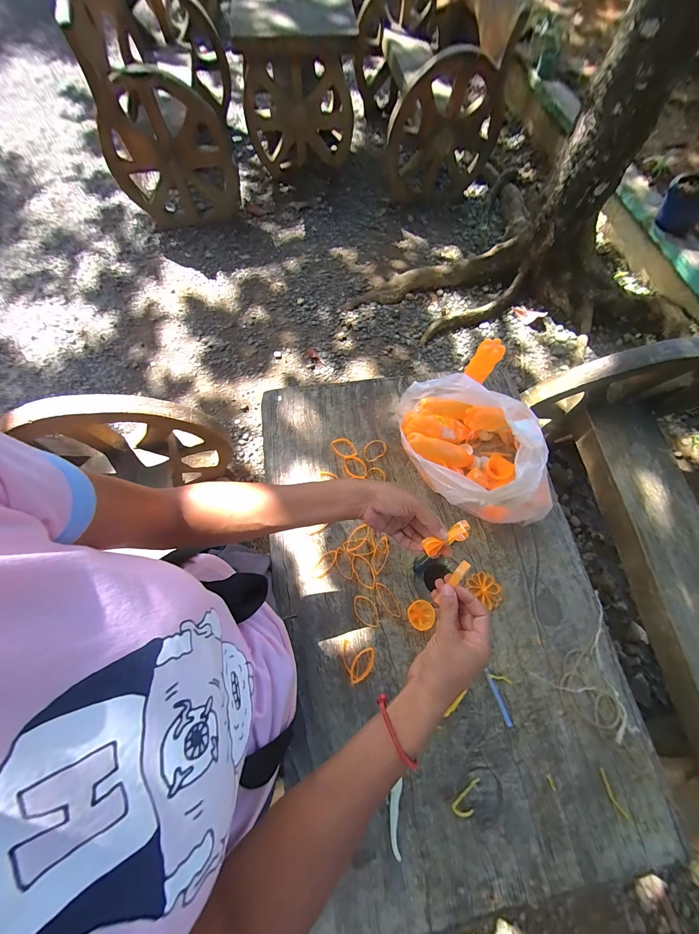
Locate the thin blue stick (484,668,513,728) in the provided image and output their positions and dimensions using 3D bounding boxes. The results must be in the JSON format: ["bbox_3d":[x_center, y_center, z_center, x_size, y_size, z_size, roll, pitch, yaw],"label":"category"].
[{"bbox_3d":[0.257,0.399,0.517,0.010,0.006,0.088,-20,71,-4],"label":"thin blue stick"}]

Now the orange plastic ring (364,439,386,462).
[{"bbox_3d":[0.055,-0.038,0.662,0.057,0.004,0.042,-30,74,-10],"label":"orange plastic ring"}]

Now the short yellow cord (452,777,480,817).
[{"bbox_3d":[0.189,0.522,0.470,0.059,0.004,0.028,-36,73,-9],"label":"short yellow cord"}]

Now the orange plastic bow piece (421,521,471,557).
[{"bbox_3d":[0.119,0.090,0.368,0.059,0.023,0.021,-28,72,-6],"label":"orange plastic bow piece"}]

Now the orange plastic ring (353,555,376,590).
[{"bbox_3d":[0.028,0.203,0.583,0.034,0.005,0.069,-20,72,-7],"label":"orange plastic ring"}]

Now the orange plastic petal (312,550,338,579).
[{"bbox_3d":[-0.049,0.189,0.582,0.027,0.004,0.065,41,75,12],"label":"orange plastic petal"}]

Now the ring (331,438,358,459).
[{"bbox_3d":[-0.011,-0.042,0.667,0.042,0.006,0.057,-32,74,-11],"label":"ring"}]

